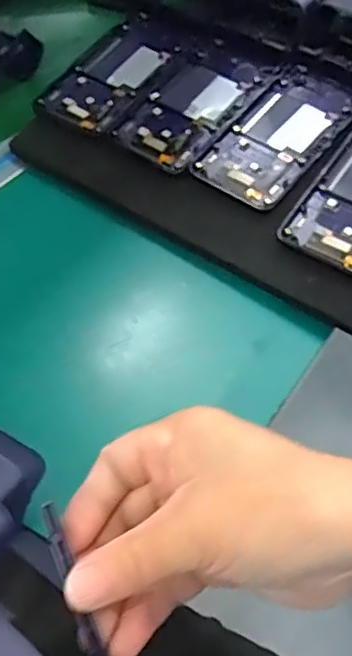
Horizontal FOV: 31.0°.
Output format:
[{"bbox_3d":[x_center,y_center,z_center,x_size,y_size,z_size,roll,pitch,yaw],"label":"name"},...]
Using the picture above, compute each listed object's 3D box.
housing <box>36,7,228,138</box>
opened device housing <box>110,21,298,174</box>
[{"bbox_3d":[-0.048,-0.238,0.582,0.087,0.006,0.161,37,70,23],"label":"housing"},{"bbox_3d":[0.026,-0.209,0.558,0.089,0.015,0.177,29,66,21],"label":"opened device housing"}]

